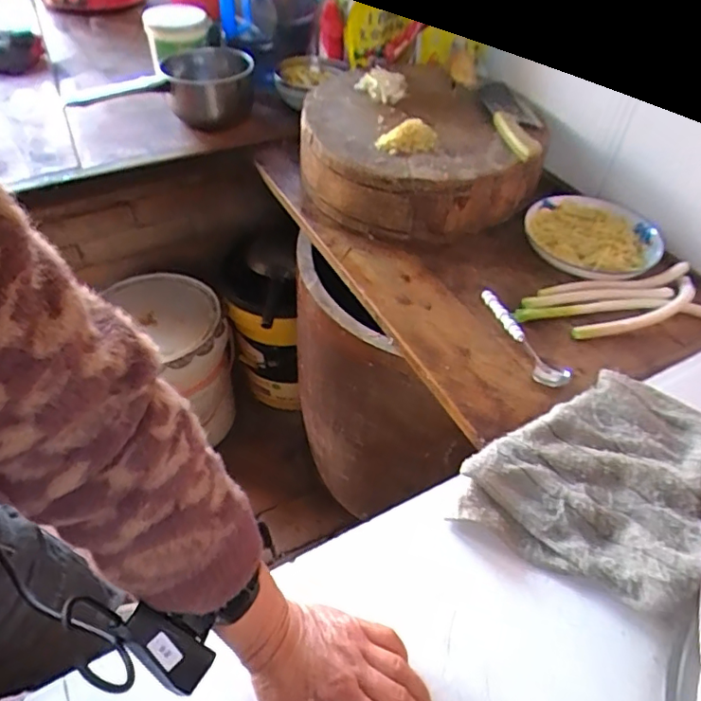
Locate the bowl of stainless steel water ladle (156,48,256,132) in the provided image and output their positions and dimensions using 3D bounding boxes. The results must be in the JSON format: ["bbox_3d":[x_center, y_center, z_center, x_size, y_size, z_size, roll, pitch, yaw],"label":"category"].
[{"bbox_3d":[-0.251,-0.478,0.997,0.150,0.091,0.125,-17,50,-16],"label":"bowl of stainless steel water ladle"}]

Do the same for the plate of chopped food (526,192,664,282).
[{"bbox_3d":[0.350,-0.180,0.817,0.187,0.039,0.200,0,48,0],"label":"plate of chopped food"}]

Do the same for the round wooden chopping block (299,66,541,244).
[{"bbox_3d":[0.095,-0.345,0.904,0.348,0.108,0.381,2,48,1],"label":"round wooden chopping block"}]

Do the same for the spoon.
[{"bbox_3d":[0.213,-0.017,0.680,0.036,0.016,0.162,-13,49,-12],"label":"spoon"}]

